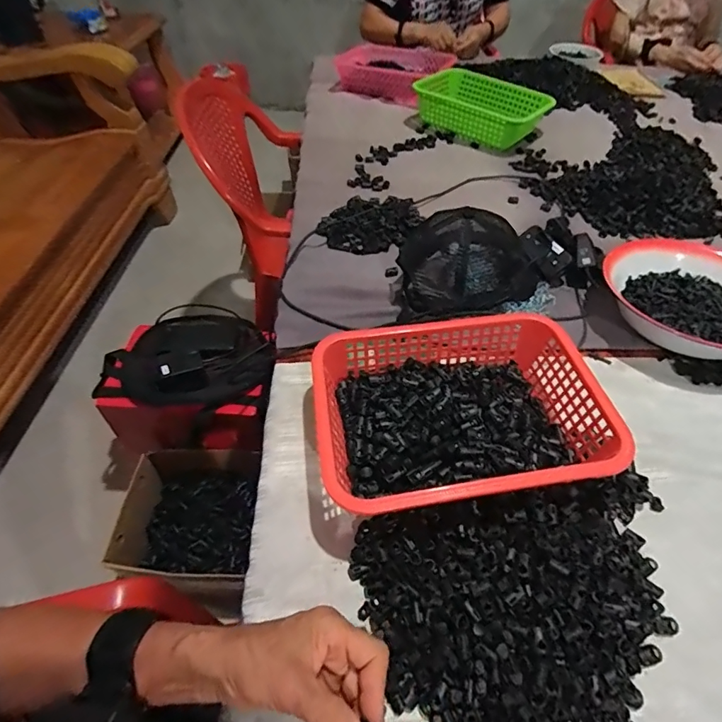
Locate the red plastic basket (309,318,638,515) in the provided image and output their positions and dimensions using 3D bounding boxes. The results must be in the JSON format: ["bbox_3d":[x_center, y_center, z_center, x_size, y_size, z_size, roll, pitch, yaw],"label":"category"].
[{"bbox_3d":[0.105,0.061,0.502,0.297,0.083,0.218,-7,50,-6],"label":"red plastic basket"}]

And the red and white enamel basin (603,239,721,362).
[{"bbox_3d":[0.496,-0.097,0.657,0.254,0.070,0.204,35,58,26],"label":"red and white enamel basin"}]

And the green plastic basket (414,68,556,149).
[{"bbox_3d":[0.294,-0.619,1.103,0.314,0.086,0.212,22,53,18],"label":"green plastic basket"}]

